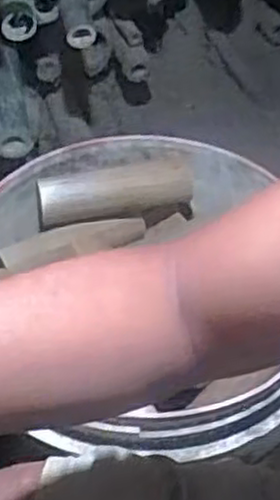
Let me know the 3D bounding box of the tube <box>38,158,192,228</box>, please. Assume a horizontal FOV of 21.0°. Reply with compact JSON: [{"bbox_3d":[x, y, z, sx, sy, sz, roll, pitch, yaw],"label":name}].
[{"bbox_3d":[-0.026,-0.072,0.889,0.186,0.052,0.047,-11,47,-9],"label":"tube"}]

